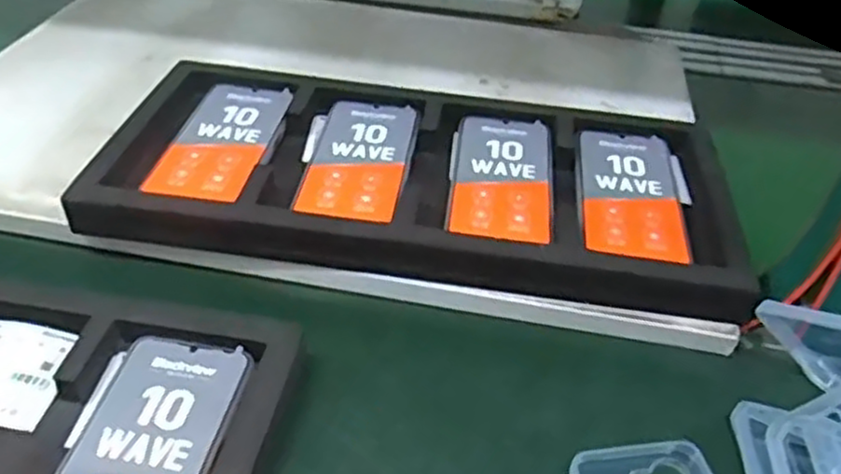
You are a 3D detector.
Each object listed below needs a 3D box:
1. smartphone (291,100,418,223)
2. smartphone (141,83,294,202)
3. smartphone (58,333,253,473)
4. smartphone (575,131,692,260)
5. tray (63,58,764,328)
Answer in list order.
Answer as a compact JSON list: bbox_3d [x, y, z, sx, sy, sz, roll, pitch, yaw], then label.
[{"bbox_3d":[-0.048,-0.067,0.600,0.076,0.004,0.160,7,40,4],"label":"smartphone"},{"bbox_3d":[-0.162,-0.081,0.606,0.075,0.008,0.158,7,40,4],"label":"smartphone"},{"bbox_3d":[-0.155,0.119,0.405,0.076,0.008,0.158,10,41,7],"label":"smartphone"},{"bbox_3d":[0.166,-0.038,0.585,0.077,0.004,0.161,7,40,4],"label":"smartphone"},{"bbox_3d":[0.000,-0.046,0.601,0.479,0.048,0.230,7,40,4],"label":"tray"}]

